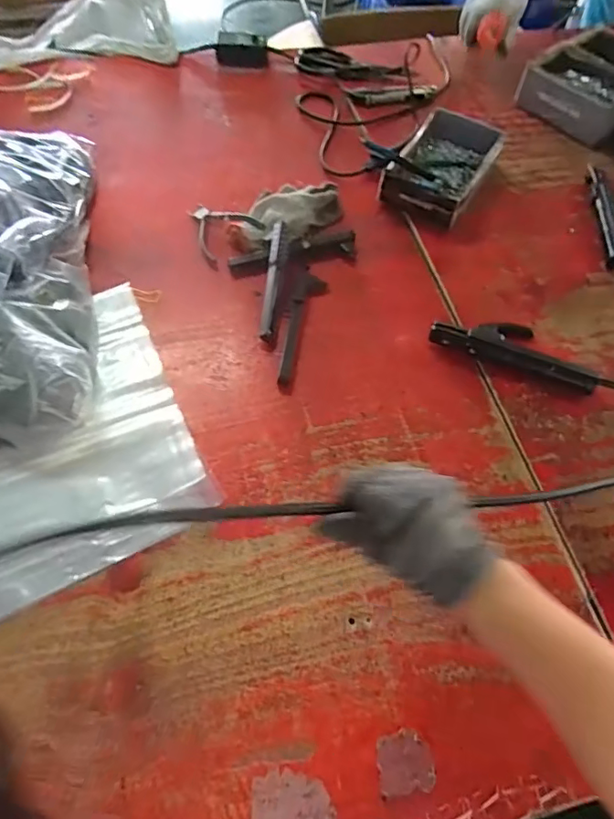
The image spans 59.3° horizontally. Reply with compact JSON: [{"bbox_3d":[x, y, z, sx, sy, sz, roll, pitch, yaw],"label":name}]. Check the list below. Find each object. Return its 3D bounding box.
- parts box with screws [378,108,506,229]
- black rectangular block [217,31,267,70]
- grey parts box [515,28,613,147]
[{"bbox_3d":[0.211,-0.370,0.819,0.128,0.051,0.224,28,61,14],"label":"parts box with screws"},{"bbox_3d":[-0.118,-0.666,1.000,0.090,0.034,0.053,9,58,3],"label":"black rectangular block"},{"bbox_3d":[0.510,-0.572,0.948,0.199,0.063,0.239,40,65,20],"label":"grey parts box"}]

